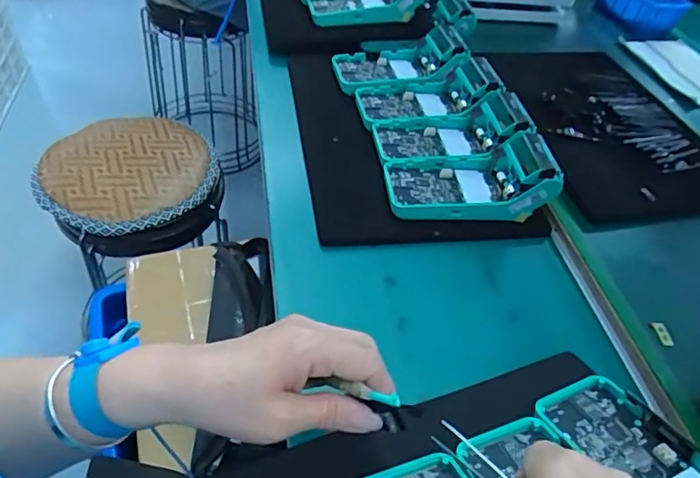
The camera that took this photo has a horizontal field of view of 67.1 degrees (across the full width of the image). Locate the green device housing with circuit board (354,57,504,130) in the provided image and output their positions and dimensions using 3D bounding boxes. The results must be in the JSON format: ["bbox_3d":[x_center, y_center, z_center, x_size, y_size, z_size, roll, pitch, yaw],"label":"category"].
[{"bbox_3d":[0.096,-0.190,0.667,0.171,0.043,0.097,-2,52,-7],"label":"green device housing with circuit board"}]

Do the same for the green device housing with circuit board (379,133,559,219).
[{"bbox_3d":[0.126,-0.068,0.567,0.170,0.066,0.083,1,46,-9],"label":"green device housing with circuit board"}]

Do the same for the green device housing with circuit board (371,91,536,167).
[{"bbox_3d":[0.115,-0.130,0.614,0.169,0.049,0.082,-2,52,-7],"label":"green device housing with circuit board"}]

